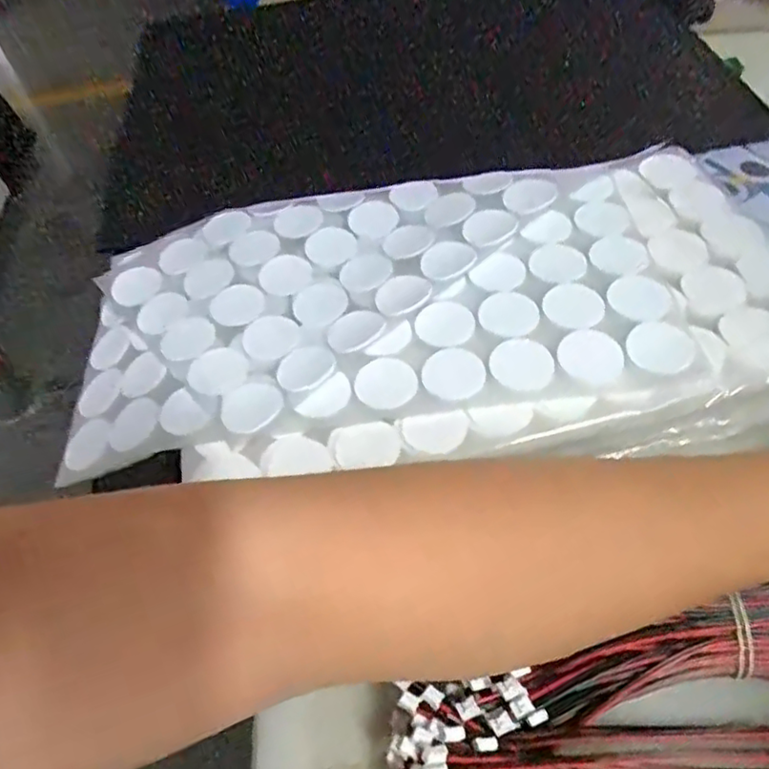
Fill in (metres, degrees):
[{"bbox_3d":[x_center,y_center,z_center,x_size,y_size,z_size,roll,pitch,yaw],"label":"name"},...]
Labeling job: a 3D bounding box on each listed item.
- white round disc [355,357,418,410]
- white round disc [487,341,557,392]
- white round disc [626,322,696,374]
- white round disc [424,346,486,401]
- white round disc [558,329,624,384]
[{"bbox_3d":[0.000,-0.002,0.280,0.027,0.004,0.025,-2,58,3],"label":"white round disc"},{"bbox_3d":[0.061,-0.009,0.277,0.028,0.004,0.025,12,55,16],"label":"white round disc"},{"bbox_3d":[0.121,-0.016,0.274,0.028,0.004,0.026,-5,52,4],"label":"white round disc"},{"bbox_3d":[0.031,-0.006,0.279,0.027,0.004,0.027,-2,58,3],"label":"white round disc"},{"bbox_3d":[0.092,-0.014,0.275,0.027,0.004,0.027,-4,52,5],"label":"white round disc"}]

